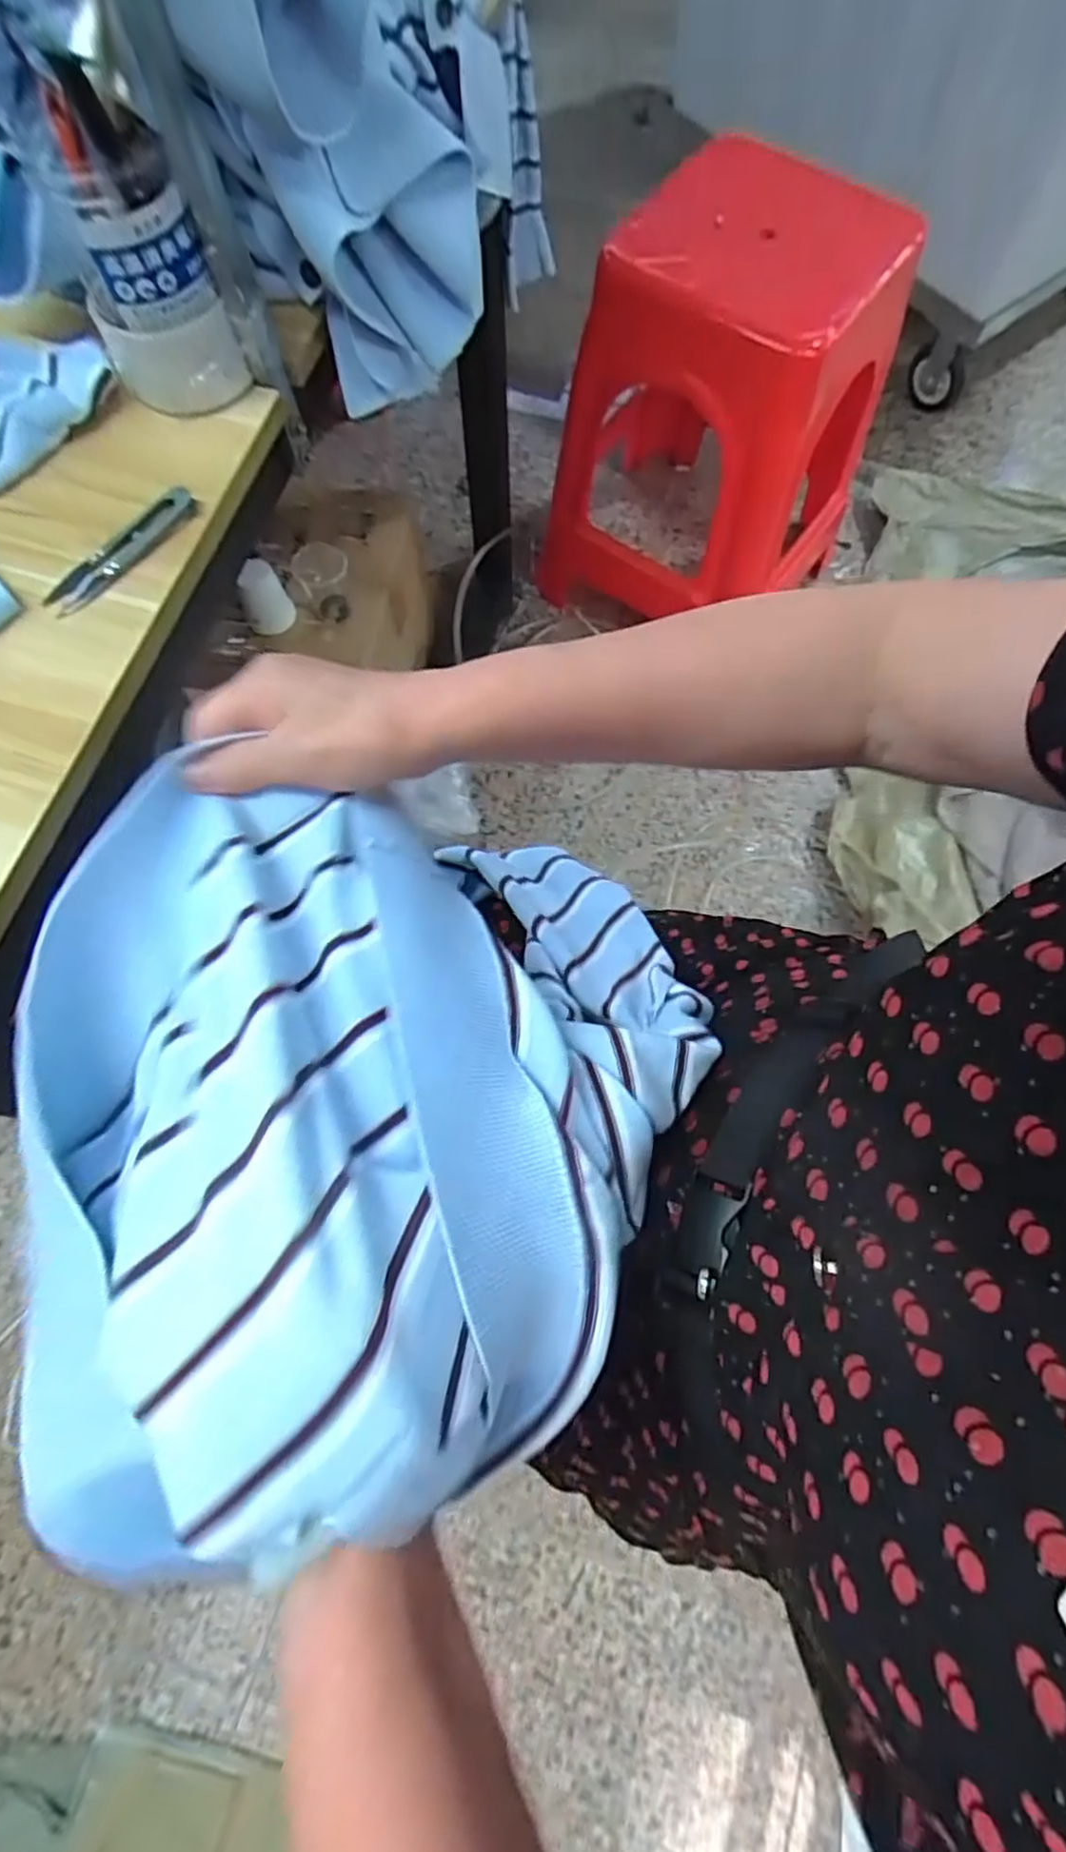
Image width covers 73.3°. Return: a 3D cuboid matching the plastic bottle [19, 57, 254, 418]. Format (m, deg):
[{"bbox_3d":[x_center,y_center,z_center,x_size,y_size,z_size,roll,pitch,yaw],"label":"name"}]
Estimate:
[{"bbox_3d":[-0.219,-0.368,0.392,0.071,0.129,0.064,-26,74,-8],"label":"plastic bottle"}]

